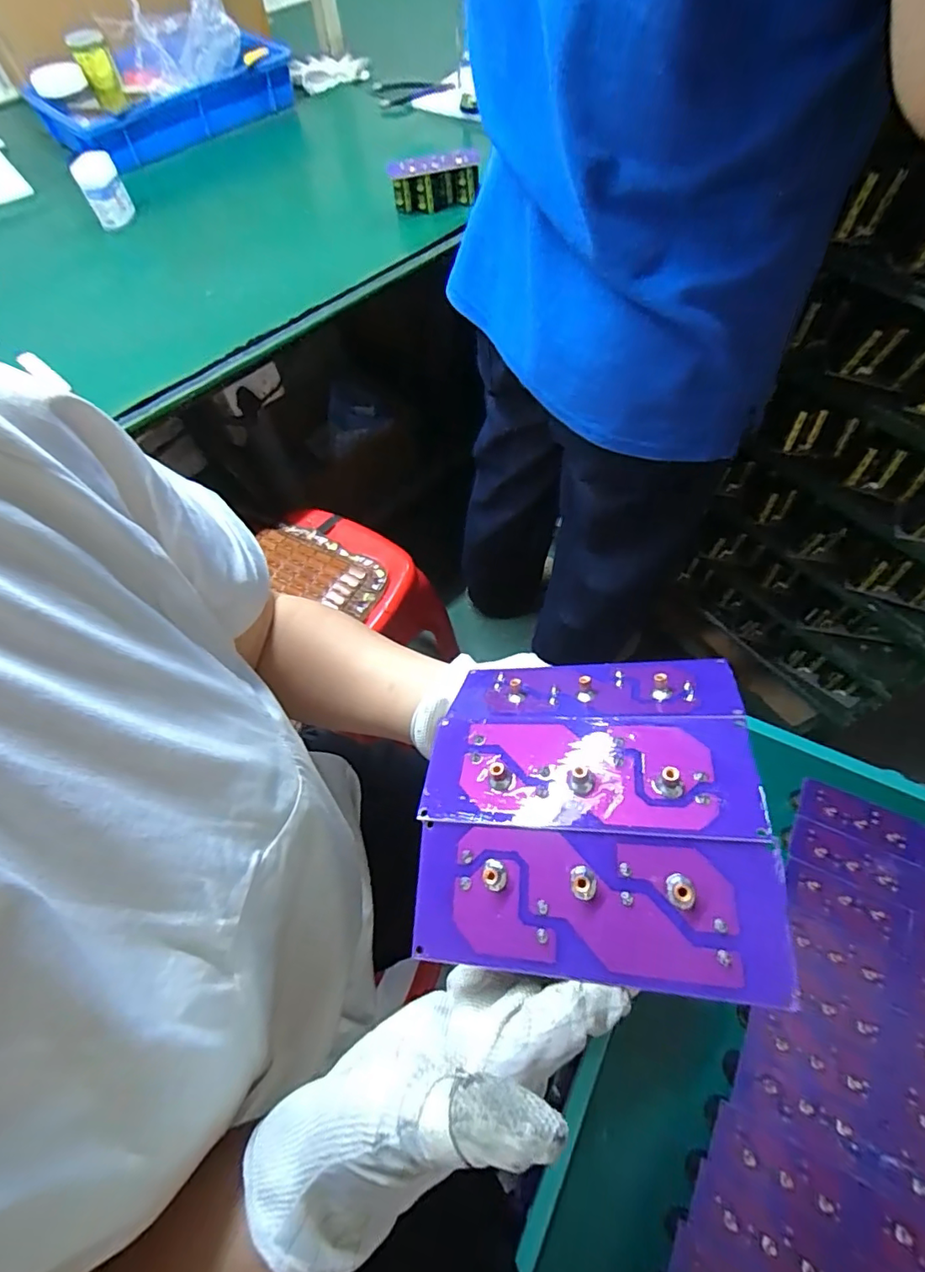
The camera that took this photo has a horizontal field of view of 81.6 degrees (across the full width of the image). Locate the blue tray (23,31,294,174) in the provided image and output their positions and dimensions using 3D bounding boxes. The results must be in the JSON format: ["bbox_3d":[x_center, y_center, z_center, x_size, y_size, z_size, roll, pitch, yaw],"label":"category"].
[{"bbox_3d":[-0.574,-1.056,1.048,0.453,0.093,0.236,-40,66,-17],"label":"blue tray"}]

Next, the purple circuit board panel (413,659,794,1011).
[{"bbox_3d":[0.055,0.069,0.239,0.135,0.035,0.140,-2,59,17],"label":"purple circuit board panel"}]

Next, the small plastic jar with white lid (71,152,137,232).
[{"bbox_3d":[-0.576,-0.716,0.864,0.062,0.084,0.055,-23,62,-8],"label":"small plastic jar with white lid"}]

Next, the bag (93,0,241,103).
[{"bbox_3d":[-0.542,-1.116,1.001,0.209,0.112,0.175,-29,63,-12],"label":"bag"}]

